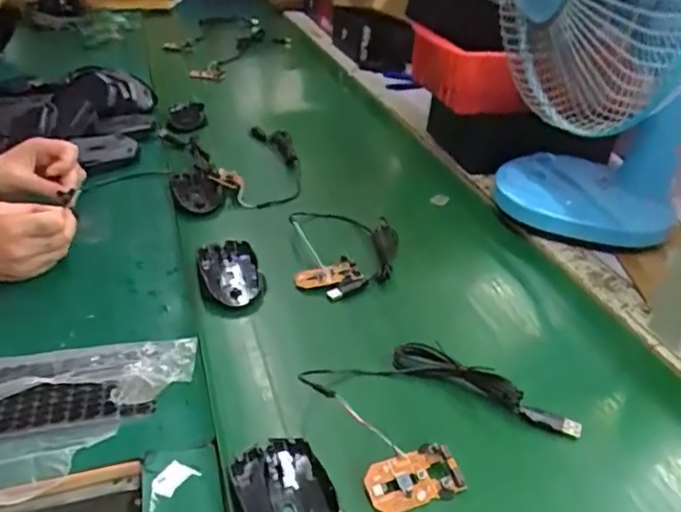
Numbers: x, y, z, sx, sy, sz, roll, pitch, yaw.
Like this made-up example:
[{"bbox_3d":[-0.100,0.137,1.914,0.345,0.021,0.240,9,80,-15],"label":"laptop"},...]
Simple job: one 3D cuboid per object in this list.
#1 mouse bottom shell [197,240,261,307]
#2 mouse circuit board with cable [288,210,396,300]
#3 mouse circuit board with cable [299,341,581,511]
[{"bbox_3d":[-0.118,0.014,0.627,0.057,0.014,0.105,-8,34,-16],"label":"mouse bottom shell"},{"bbox_3d":[0.008,-0.010,0.674,0.121,0.021,0.169,-2,32,-7],"label":"mouse circuit board with cable"},{"bbox_3d":[0.074,0.117,0.475,0.169,0.018,0.138,-14,36,-24],"label":"mouse circuit board with cable"}]

